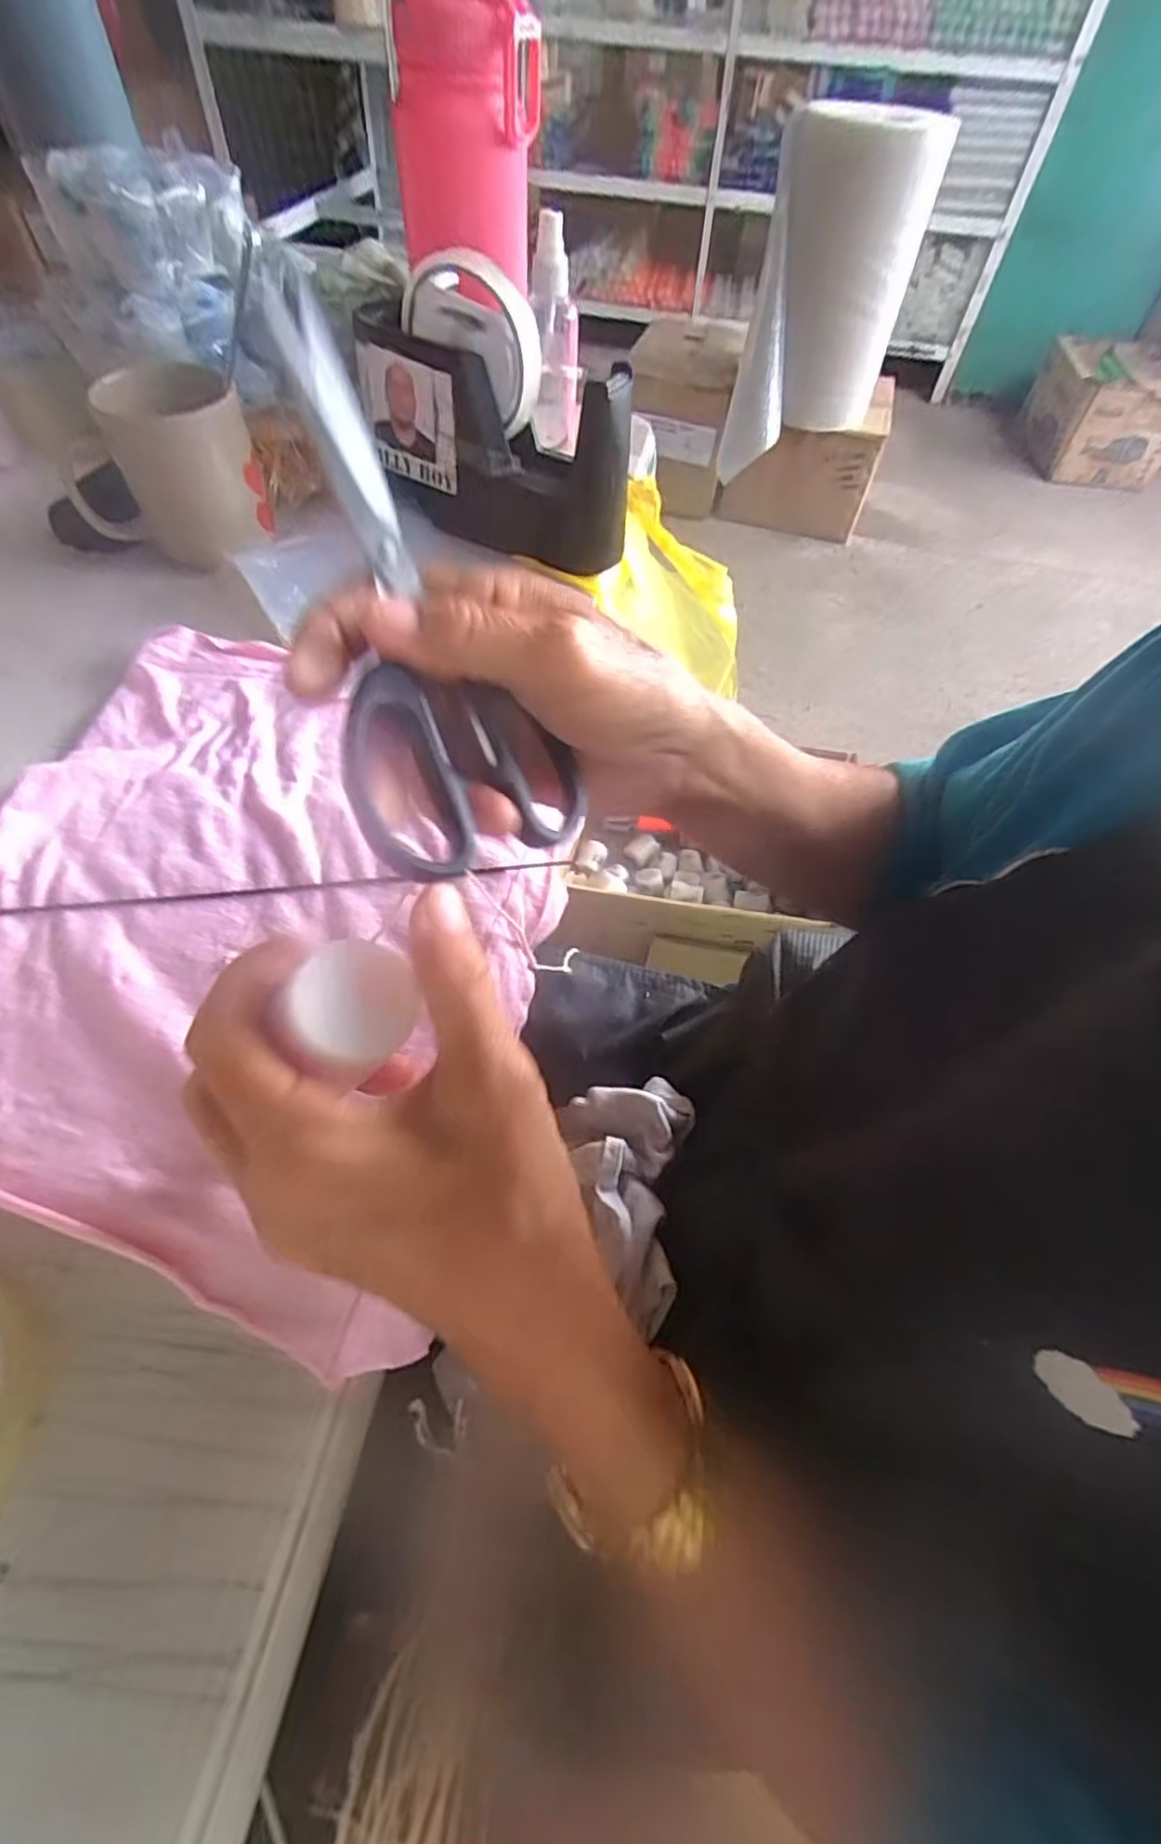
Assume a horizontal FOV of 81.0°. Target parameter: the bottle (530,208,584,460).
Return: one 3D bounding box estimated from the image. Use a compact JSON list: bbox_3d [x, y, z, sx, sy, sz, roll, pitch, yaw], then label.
[{"bbox_3d":[-0.017,-0.402,0.484,0.037,0.166,0.037,5,81,-1],"label":"bottle"}]

